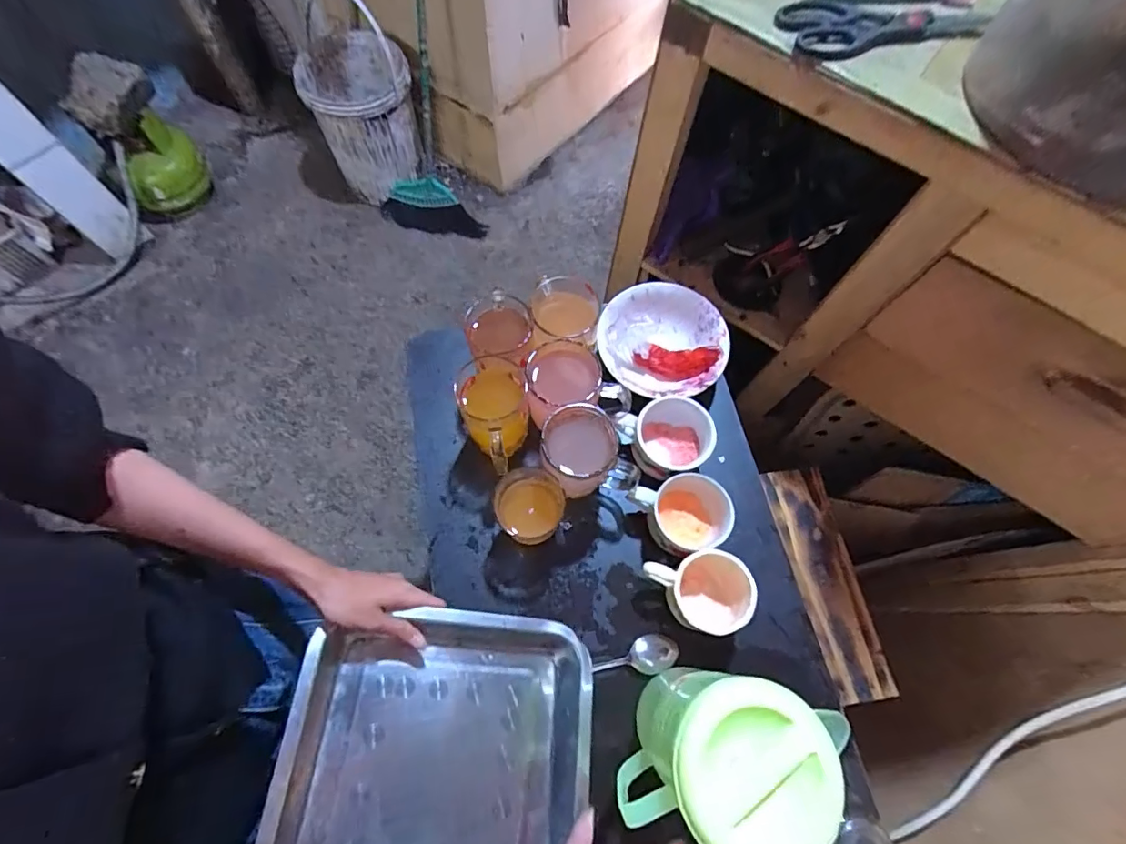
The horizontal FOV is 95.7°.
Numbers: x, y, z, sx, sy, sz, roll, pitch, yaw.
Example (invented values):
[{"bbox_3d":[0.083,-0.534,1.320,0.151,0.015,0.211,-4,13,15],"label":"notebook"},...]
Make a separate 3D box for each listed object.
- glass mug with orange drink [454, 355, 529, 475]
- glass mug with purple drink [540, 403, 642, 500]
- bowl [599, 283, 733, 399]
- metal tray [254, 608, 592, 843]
[{"bbox_3d":[-0.073,-0.001,0.552,0.072,0.115,0.110,-4,68,-3],"label":"glass mug with orange drink"},{"bbox_3d":[0.025,0.037,0.547,0.092,0.111,0.074,-6,68,-3],"label":"glass mug with purple drink"},{"bbox_3d":[0.122,-0.096,0.625,0.151,0.061,0.150,0,68,-1],"label":"bowl"},{"bbox_3d":[-0.107,0.341,0.422,0.258,0.048,0.335,11,61,-14],"label":"metal tray"}]

